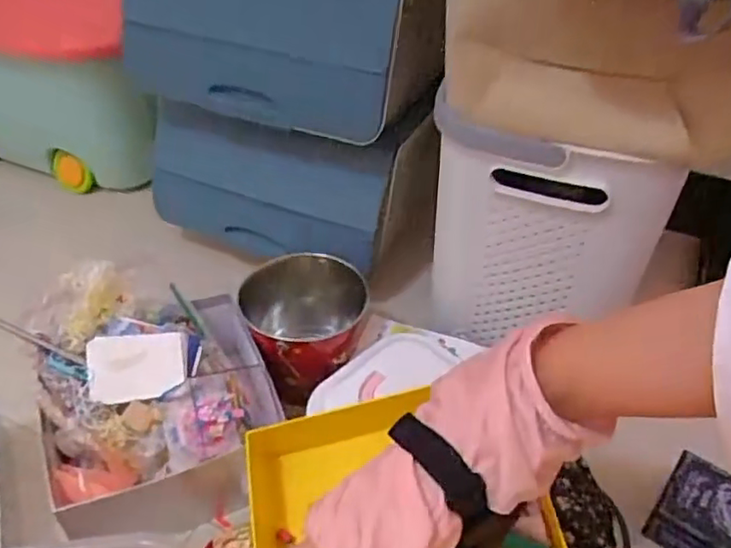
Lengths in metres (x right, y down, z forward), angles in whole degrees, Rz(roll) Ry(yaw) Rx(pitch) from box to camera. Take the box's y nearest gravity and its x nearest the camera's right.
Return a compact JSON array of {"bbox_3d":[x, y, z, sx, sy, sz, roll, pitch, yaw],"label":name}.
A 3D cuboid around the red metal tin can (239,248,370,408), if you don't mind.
[{"bbox_3d":[-0.070,0.080,0.804,0.159,0.132,0.187,-4,41,-6],"label":"red metal tin can"}]

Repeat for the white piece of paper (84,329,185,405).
[{"bbox_3d":[-0.245,0.099,0.686,0.096,0.007,0.069,-4,76,-20],"label":"white piece of paper"}]

